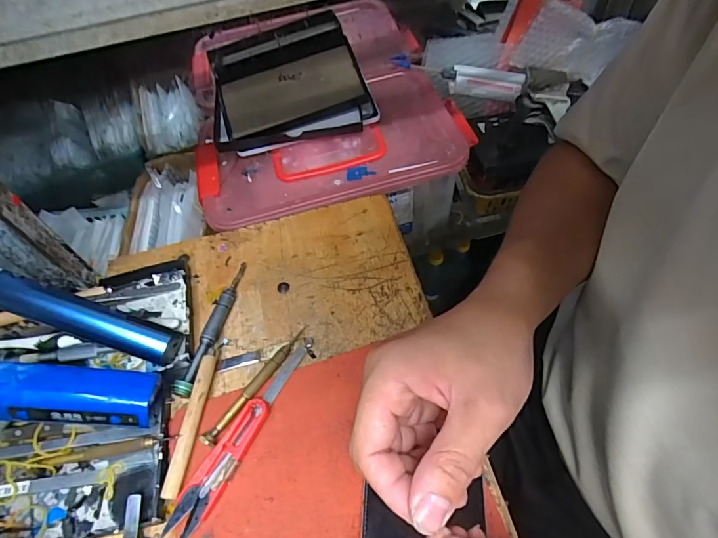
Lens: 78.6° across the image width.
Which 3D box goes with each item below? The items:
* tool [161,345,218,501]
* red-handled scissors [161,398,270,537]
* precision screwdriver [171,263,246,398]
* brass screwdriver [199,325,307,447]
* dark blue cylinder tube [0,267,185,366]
[{"bbox_3d":[-0.122,0.110,0.323,0.012,0.013,0.104,2,57,7],"label":"tool"},{"bbox_3d":[-0.096,0.135,0.303,0.023,0.010,0.098,24,62,20],"label":"red-handled scissors"},{"bbox_3d":[-0.119,0.047,0.369,0.015,0.012,0.125,10,58,12],"label":"precision screwdriver"},{"bbox_3d":[-0.077,0.087,0.337,0.010,0.007,0.110,27,63,21],"label":"brass screwdriver"},{"bbox_3d":[-0.221,0.039,0.349,0.155,0.023,0.027,21,56,-4],"label":"dark blue cylinder tube"}]

